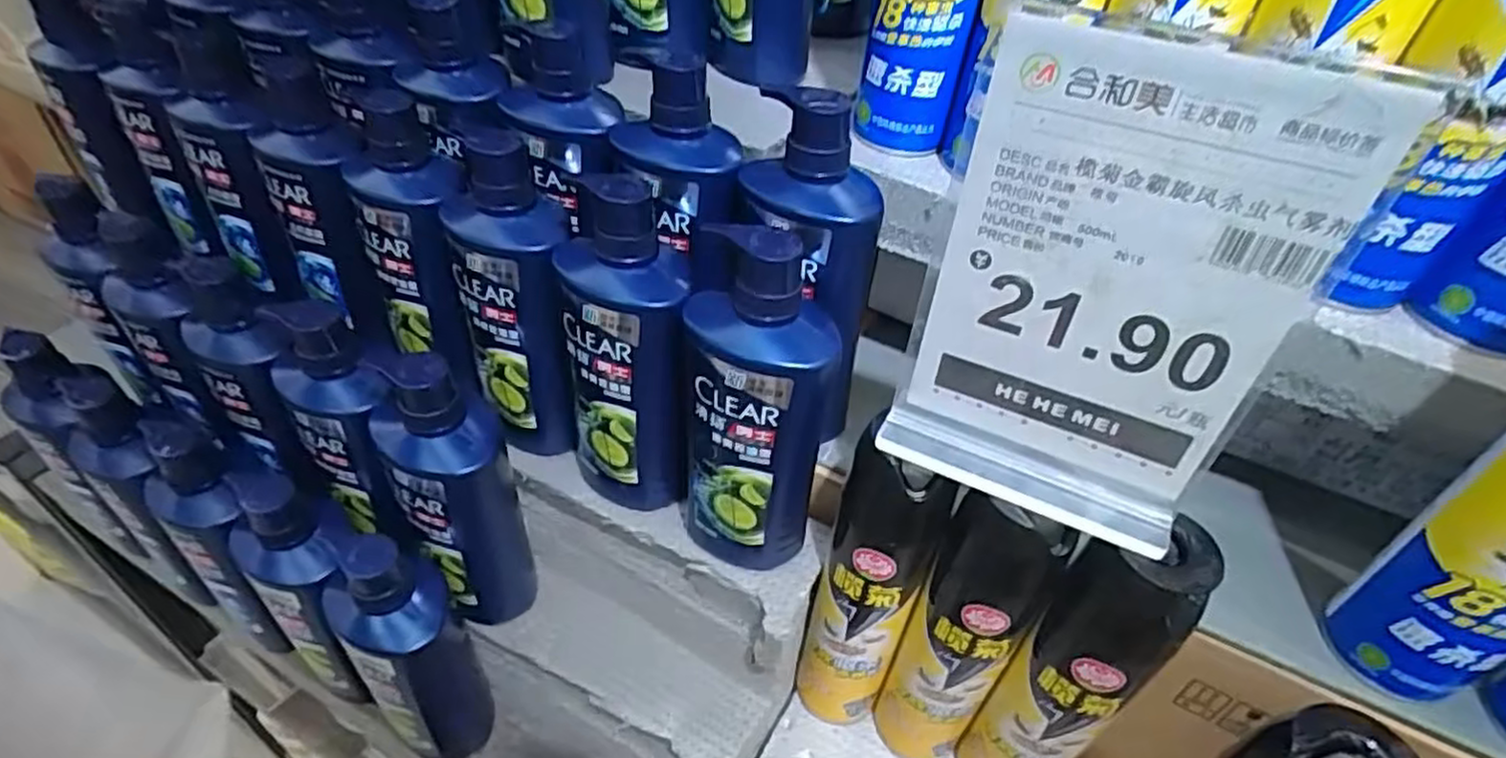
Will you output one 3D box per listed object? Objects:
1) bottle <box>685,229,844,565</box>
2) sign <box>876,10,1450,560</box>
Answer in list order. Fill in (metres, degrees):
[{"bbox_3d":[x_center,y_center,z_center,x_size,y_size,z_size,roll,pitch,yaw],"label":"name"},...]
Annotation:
[{"bbox_3d":[0.001,0.023,0.438,0.079,0.225,0.059,7,42,2],"label":"bottle"},{"bbox_3d":[0.148,-0.026,0.326,0.140,0.222,0.018,23,45,19],"label":"sign"}]

